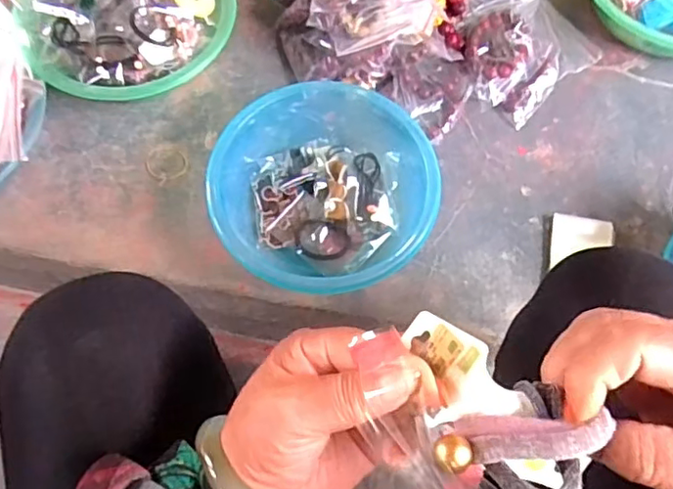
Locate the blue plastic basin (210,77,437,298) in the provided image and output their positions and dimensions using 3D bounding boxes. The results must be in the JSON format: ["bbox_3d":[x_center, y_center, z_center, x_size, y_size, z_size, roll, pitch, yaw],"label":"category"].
[{"bbox_3d":[-0.017,-0.058,0.633,0.216,0.079,0.224,0,67,0],"label":"blue plastic basin"}]

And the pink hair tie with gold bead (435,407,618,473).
[{"bbox_3d":[0.071,0.075,0.236,0.062,0.011,0.019,-11,67,16],"label":"pink hair tie with gold bead"}]

